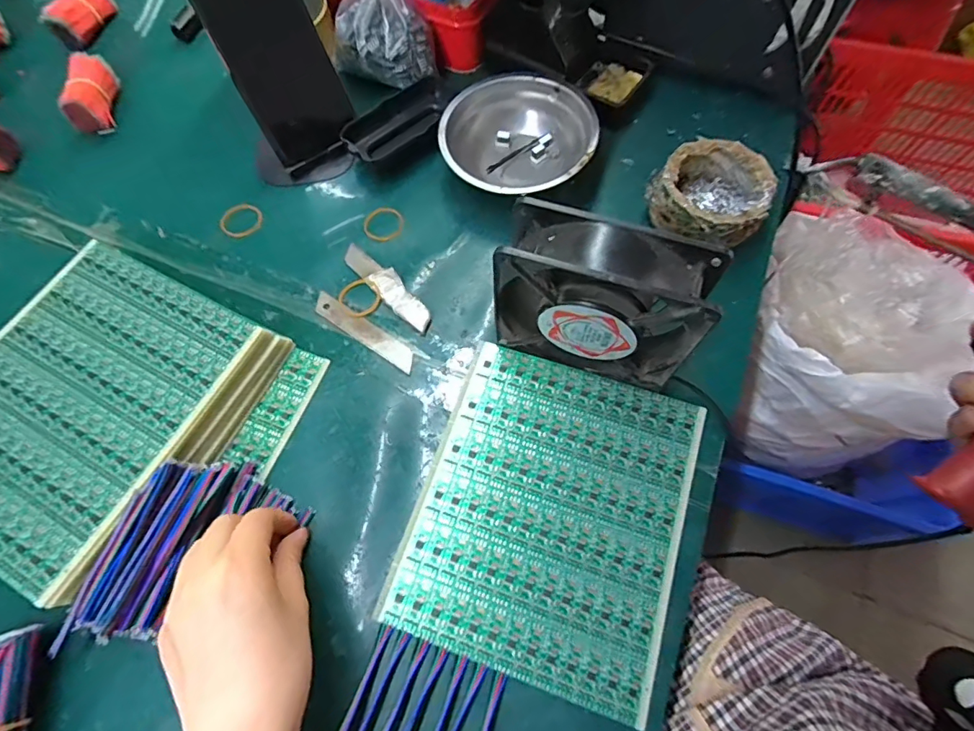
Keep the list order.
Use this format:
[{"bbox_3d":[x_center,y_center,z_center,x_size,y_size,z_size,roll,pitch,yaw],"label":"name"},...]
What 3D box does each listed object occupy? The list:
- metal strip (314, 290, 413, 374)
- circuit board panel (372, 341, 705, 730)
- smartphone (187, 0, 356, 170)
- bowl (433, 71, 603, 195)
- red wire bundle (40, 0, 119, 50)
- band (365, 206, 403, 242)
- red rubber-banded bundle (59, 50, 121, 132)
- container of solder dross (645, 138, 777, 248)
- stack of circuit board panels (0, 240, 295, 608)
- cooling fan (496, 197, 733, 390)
[{"bbox_3d":[-0.094,-0.027,0.367,0.098,0.004,0.019,34,71,14],"label":"metal strip"},{"bbox_3d":[0.042,0.091,0.310,0.163,0.009,0.191,19,68,8],"label":"circuit board panel"},{"bbox_3d":[-0.165,-0.241,0.378,0.075,0.143,0.008,-30,40,-9],"label":"smartphone"},{"bbox_3d":[0.025,-0.190,0.407,0.123,0.038,0.116,-14,67,-6],"label":"bowl"},{"bbox_3d":[-0.421,-0.367,0.499,0.030,0.035,0.071,21,68,9],"label":"red wire bundle"},{"bbox_3d":[-0.086,-0.119,0.403,0.033,0.004,0.032,0,67,0],"label":"band"},{"bbox_3d":[-0.371,-0.255,0.452,0.038,0.037,0.077,-11,67,-4],"label":"red rubber-banded bundle"},{"bbox_3d":[0.178,-0.134,0.382,0.083,0.044,0.083,0,67,0],"label":"container of solder dross"},{"bbox_3d":[-0.268,0.027,0.328,0.179,0.036,0.193,24,69,10],"label":"stack of circuit board panels"},{"bbox_3d":[0.067,-0.035,0.301,0.122,0.120,0.039,17,68,7],"label":"cooling fan"}]

